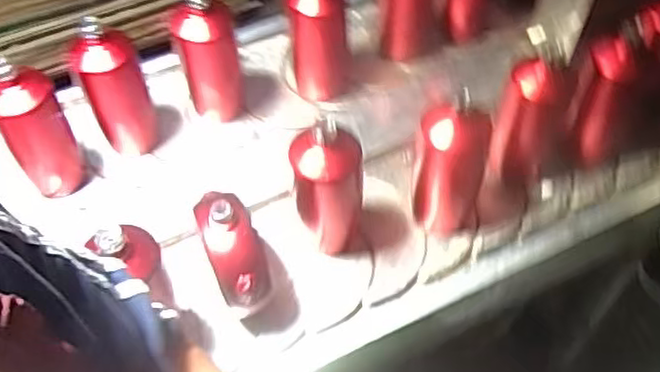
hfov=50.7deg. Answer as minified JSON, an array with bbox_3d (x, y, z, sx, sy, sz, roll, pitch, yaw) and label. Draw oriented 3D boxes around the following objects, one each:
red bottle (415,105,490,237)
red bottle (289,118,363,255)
[{"bbox_3d":[0.142,-0.019,0.810,0.071,0.188,0.074,8,52,10],"label":"red bottle"},{"bbox_3d":[0.000,0.009,0.791,0.073,0.201,0.054,-4,51,1],"label":"red bottle"}]

